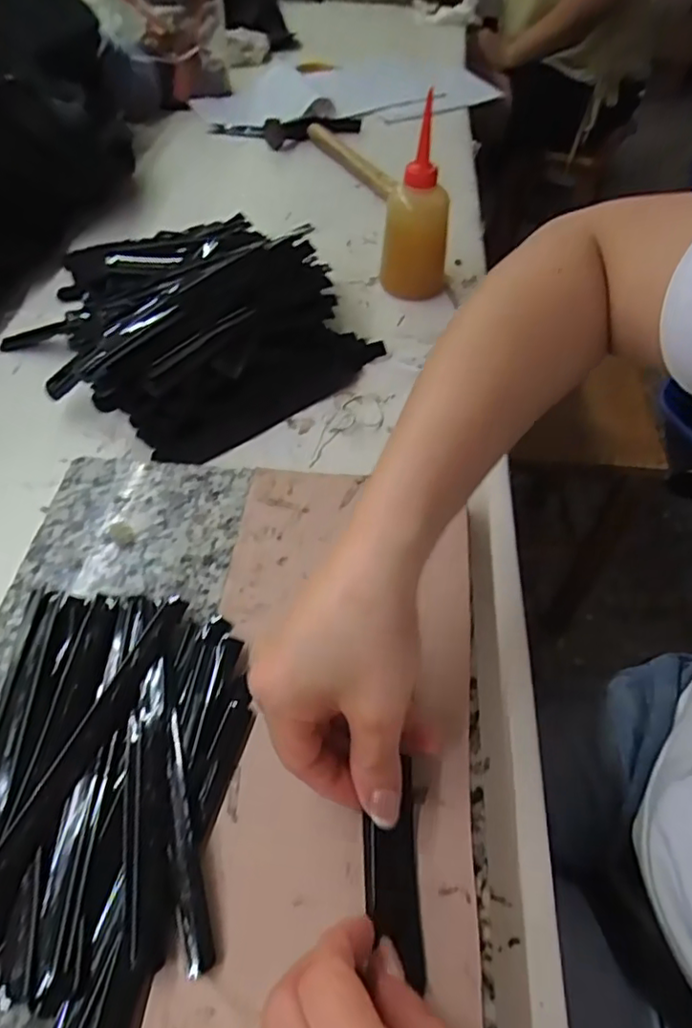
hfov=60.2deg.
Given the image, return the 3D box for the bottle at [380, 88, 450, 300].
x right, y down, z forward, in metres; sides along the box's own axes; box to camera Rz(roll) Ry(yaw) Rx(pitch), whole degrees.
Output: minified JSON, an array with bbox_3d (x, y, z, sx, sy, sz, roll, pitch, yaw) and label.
[{"bbox_3d":[0.069,-0.285,0.560,0.059,0.147,0.047,11,52,8],"label":"bottle"}]

